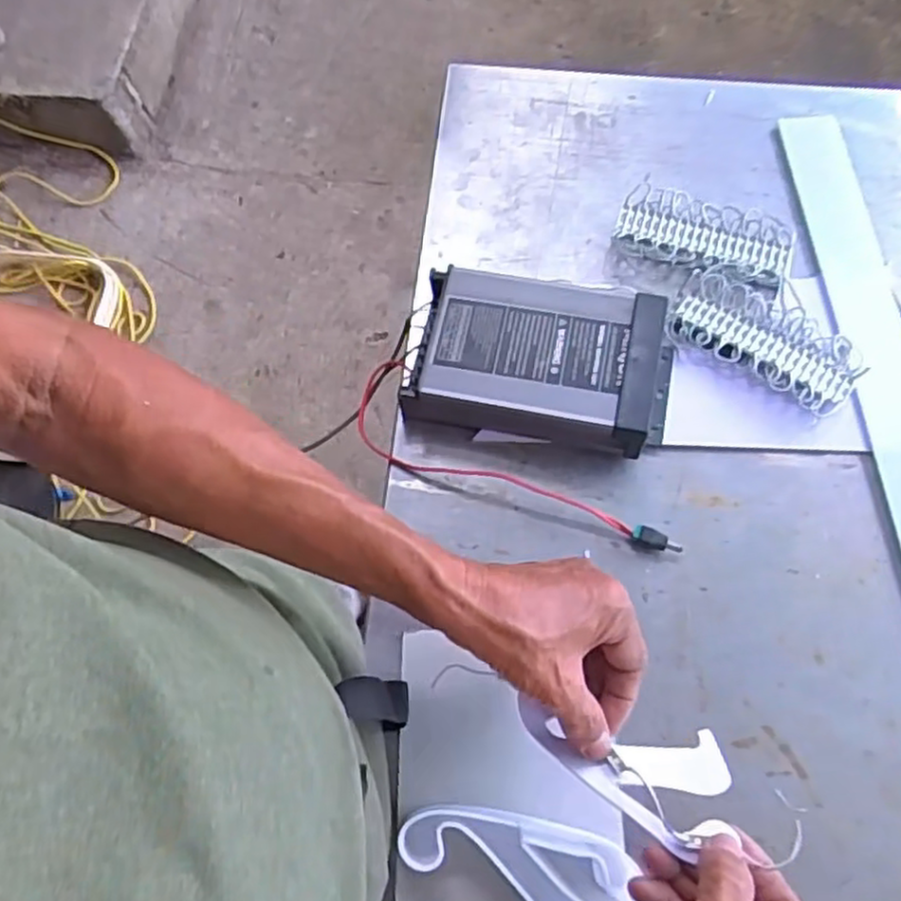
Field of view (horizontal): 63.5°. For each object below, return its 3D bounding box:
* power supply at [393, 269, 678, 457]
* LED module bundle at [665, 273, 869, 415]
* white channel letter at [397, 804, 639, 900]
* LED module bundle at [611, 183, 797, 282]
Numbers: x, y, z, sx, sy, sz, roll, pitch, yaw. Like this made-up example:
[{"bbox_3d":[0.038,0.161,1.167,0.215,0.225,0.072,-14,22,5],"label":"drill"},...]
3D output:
[{"bbox_3d":[0.070,-0.065,0.539,0.185,0.051,0.110,11,69,5],"label":"power supply"},{"bbox_3d":[0.239,-0.083,0.556,0.139,0.016,0.068,30,72,12],"label":"LED module bundle"},{"bbox_3d":[0.036,0.244,0.424,0.132,0.037,0.064,19,70,8],"label":"white channel letter"},{"bbox_3d":[0.206,-0.174,0.595,0.138,0.020,0.062,19,70,8],"label":"LED module bundle"}]

